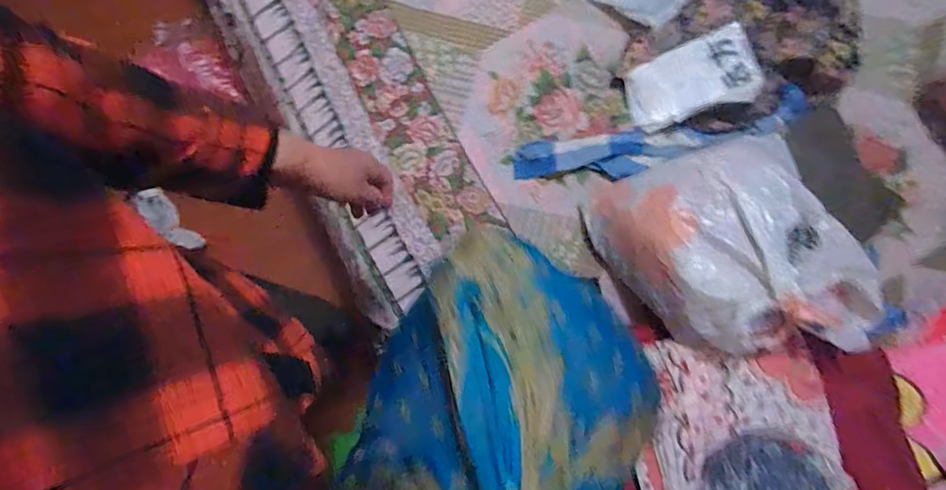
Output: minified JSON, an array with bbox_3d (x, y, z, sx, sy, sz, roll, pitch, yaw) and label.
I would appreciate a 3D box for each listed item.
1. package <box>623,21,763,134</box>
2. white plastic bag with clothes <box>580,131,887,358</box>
[{"bbox_3d":[0.399,-0.293,0.877,0.244,0.039,0.136,-25,85,-5],"label":"package"},{"bbox_3d":[0.378,0.017,0.751,0.256,0.208,0.363,-30,85,-6],"label":"white plastic bag with clothes"}]

